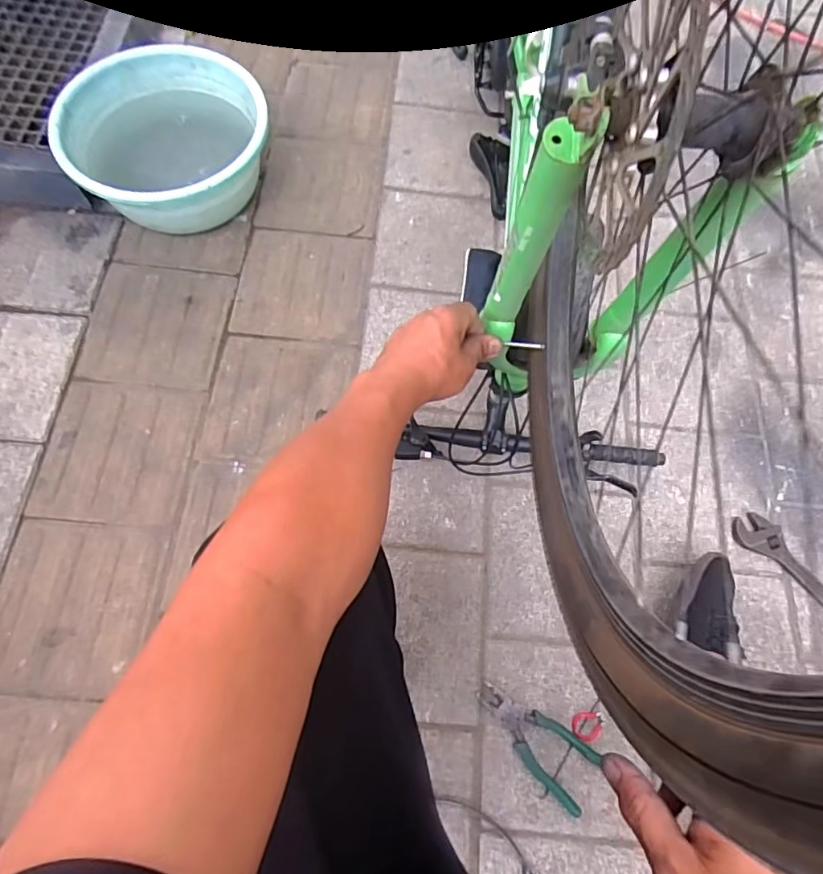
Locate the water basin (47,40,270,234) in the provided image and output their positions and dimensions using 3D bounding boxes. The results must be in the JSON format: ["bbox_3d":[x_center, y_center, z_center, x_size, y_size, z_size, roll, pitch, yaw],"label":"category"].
[{"bbox_3d":[-0.454,-0.551,1.018,0.355,0.153,0.355,-1,70,-5],"label":"water basin"}]

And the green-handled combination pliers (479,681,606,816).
[{"bbox_3d":[0.174,0.441,0.759,0.190,0.017,0.085,33,71,8],"label":"green-handled combination pliers"}]

